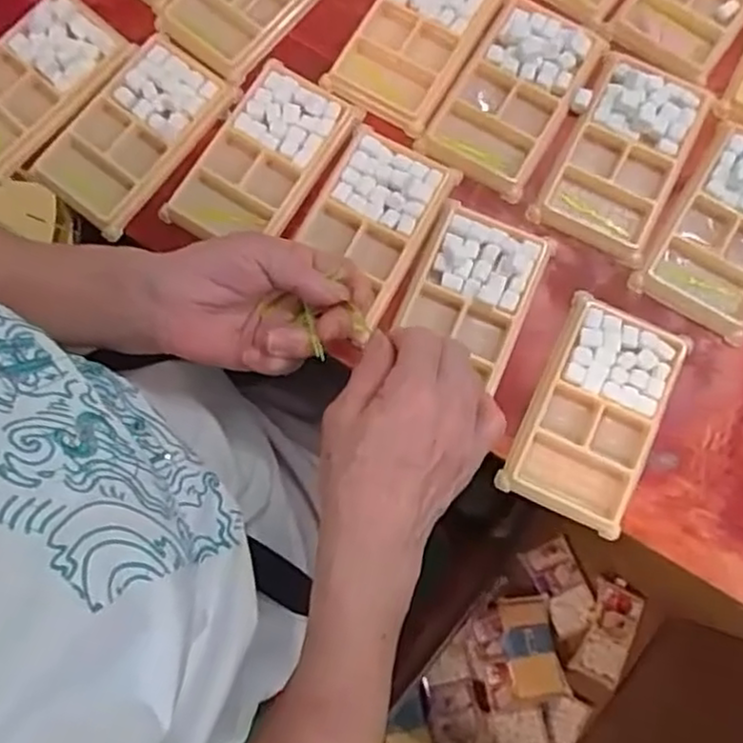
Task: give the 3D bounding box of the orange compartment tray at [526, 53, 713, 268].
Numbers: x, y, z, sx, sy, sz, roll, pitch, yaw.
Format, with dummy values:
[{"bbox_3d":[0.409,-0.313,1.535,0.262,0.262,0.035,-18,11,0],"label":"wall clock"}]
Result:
[{"bbox_3d":[0.170,-0.147,0.485,0.078,0.010,0.136,27,81,6],"label":"orange compartment tray"}]

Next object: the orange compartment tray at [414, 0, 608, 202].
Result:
[{"bbox_3d":[0.097,-0.193,0.496,0.081,0.013,0.137,29,81,7],"label":"orange compartment tray"}]

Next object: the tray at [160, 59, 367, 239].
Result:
[{"bbox_3d":[-0.076,-0.143,0.491,0.078,0.013,0.132,33,82,7],"label":"tray"}]

